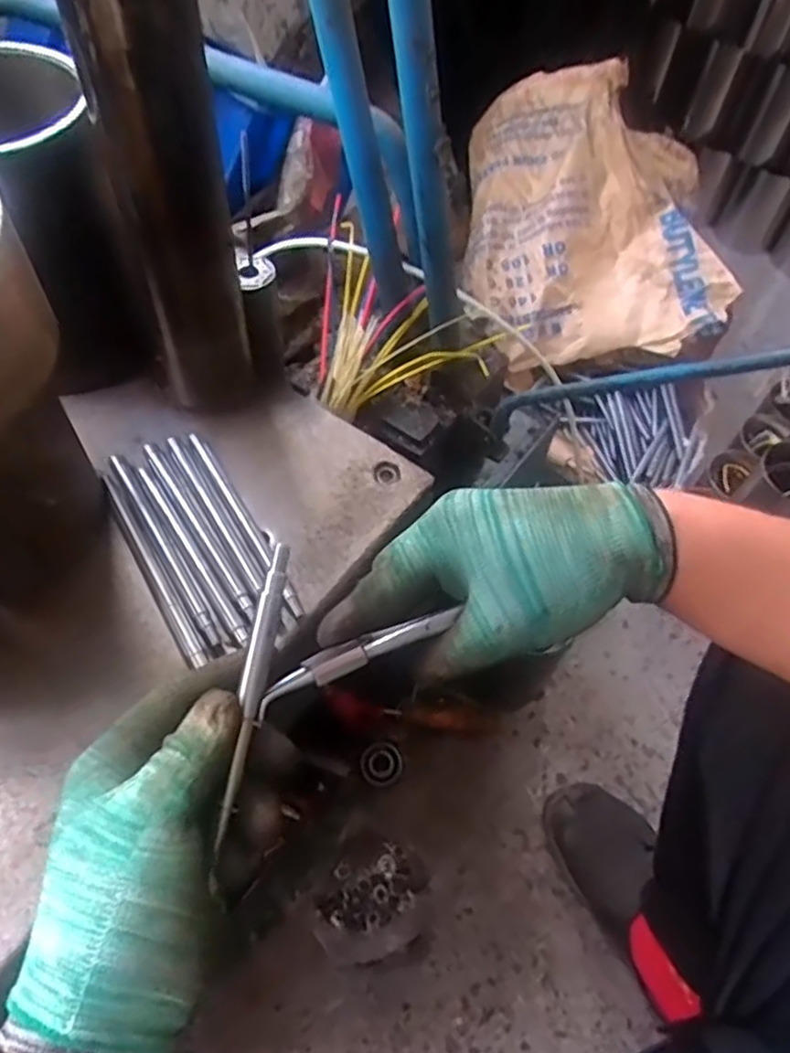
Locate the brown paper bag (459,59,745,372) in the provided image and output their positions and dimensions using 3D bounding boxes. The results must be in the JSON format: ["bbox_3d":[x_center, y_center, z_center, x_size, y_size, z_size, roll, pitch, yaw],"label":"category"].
[{"bbox_3d":[0.270,-0.443,1.024,0.337,0.110,0.428,-5,82,6],"label":"brown paper bag"}]

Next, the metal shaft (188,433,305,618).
[{"bbox_3d":[-0.102,-0.006,0.483,0.010,0.004,0.163,-26,62,-19],"label":"metal shaft"}]

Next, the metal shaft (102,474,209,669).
[{"bbox_3d":[-0.156,0.024,0.460,0.009,0.008,0.155,-26,62,-19],"label":"metal shaft"}]

